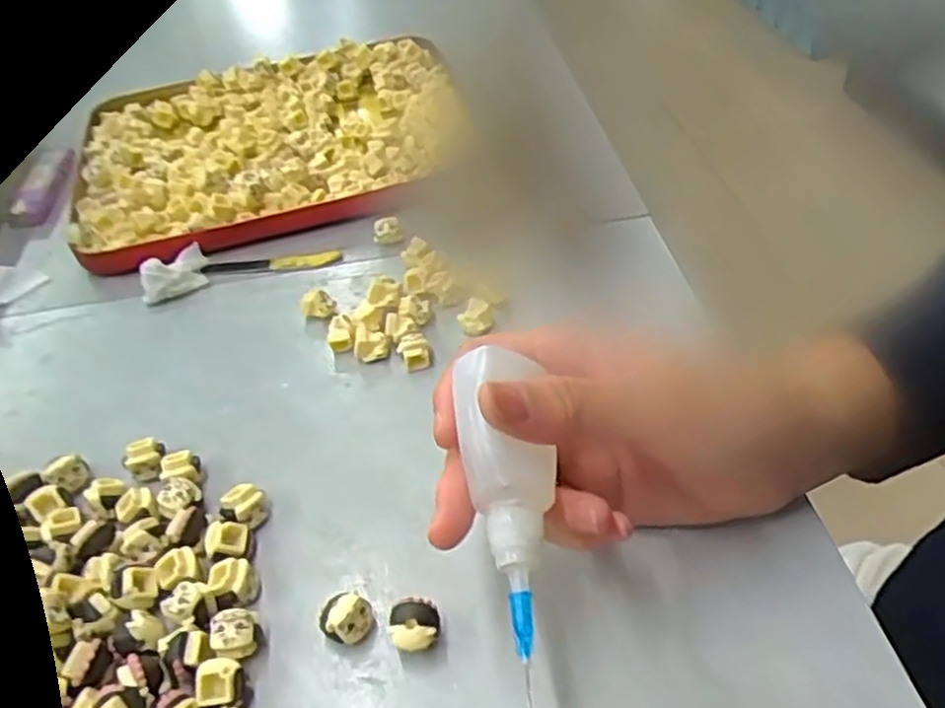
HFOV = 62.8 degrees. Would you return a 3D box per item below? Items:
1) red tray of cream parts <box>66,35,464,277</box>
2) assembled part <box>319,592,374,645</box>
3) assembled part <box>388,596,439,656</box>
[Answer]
[{"bbox_3d":[-0.126,-0.142,0.504,0.248,0.031,0.209,-16,45,-9],"label":"red tray of cream parts"},{"bbox_3d":[-0.042,0.089,0.259,0.017,0.015,0.016,-4,45,4],"label":"assembled part"},{"bbox_3d":[-0.019,0.090,0.253,0.016,0.016,0.016,-4,45,4],"label":"assembled part"}]

